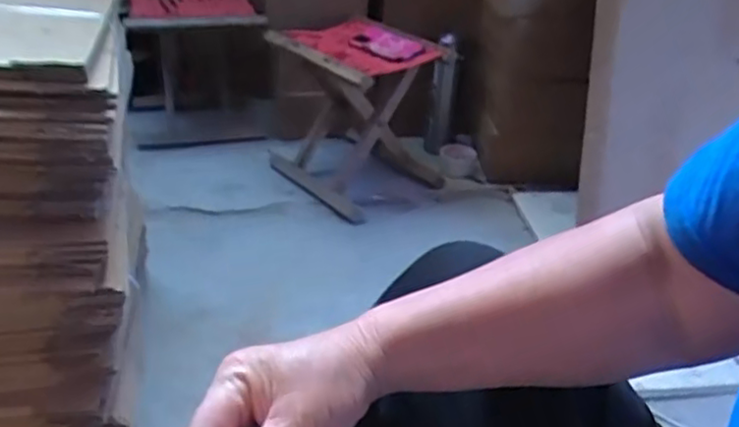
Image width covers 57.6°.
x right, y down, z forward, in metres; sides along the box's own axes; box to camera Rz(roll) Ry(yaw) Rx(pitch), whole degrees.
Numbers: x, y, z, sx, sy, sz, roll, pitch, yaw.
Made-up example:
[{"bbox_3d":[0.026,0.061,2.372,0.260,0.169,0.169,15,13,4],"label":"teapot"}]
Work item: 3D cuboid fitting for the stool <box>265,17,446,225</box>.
[{"bbox_3d":[-0.035,-0.239,1.542,0.308,0.328,0.381,-18,37,-31],"label":"stool"}]

